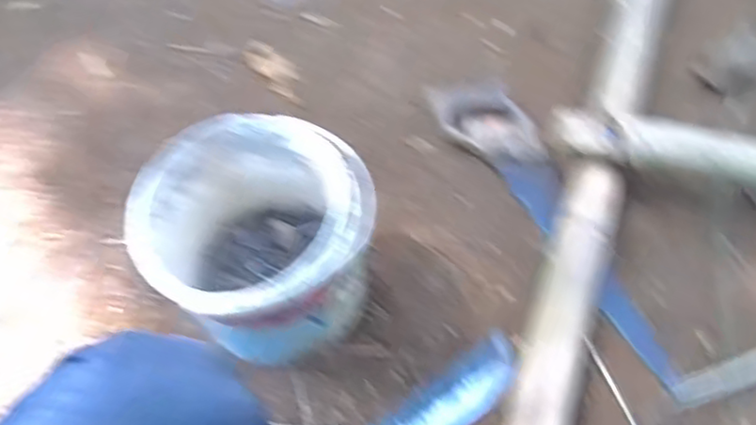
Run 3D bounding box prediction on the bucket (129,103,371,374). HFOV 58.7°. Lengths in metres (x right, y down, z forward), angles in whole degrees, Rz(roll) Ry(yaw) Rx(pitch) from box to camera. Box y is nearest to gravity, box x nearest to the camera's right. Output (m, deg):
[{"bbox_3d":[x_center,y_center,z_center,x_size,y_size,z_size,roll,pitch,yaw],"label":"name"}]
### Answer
[{"bbox_3d":[-0.104,0.030,0.648,0.192,0.185,0.187,-2,59,4],"label":"bucket"}]

